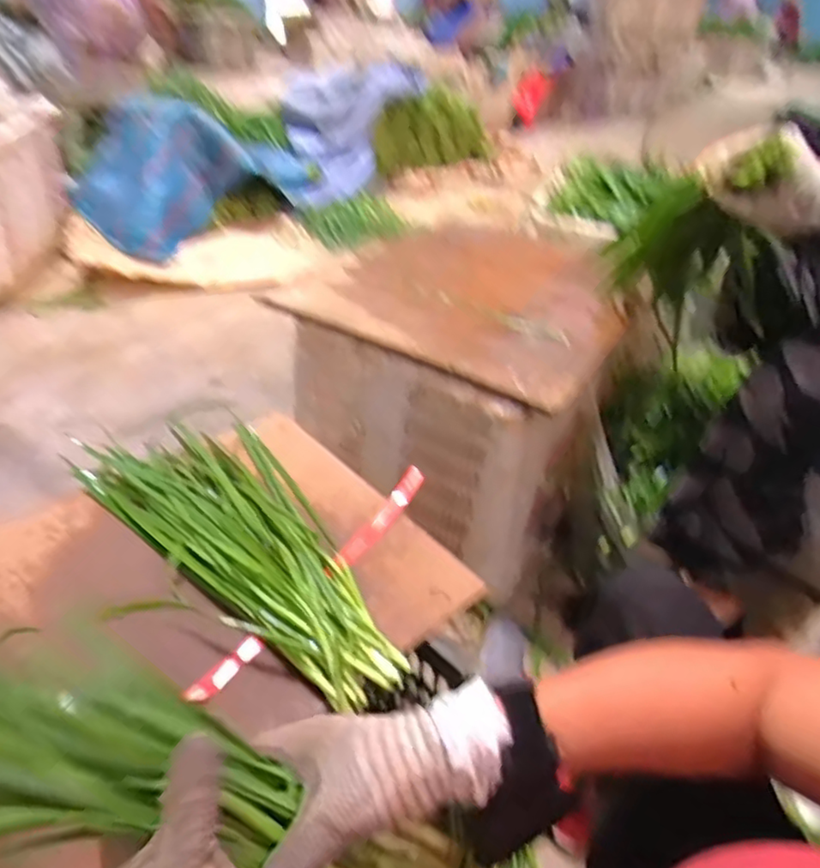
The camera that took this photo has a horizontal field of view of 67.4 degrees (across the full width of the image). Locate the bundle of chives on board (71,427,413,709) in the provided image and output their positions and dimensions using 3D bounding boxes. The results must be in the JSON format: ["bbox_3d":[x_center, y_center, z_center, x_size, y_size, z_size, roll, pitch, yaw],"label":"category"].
[{"bbox_3d":[-0.164,0.092,0.645,0.441,0.036,0.180,31,45,30],"label":"bundle of chives on board"}]

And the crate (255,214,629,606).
[{"bbox_3d":[0.089,-0.103,1.040,0.446,0.305,0.454,27,43,26],"label":"crate"}]

